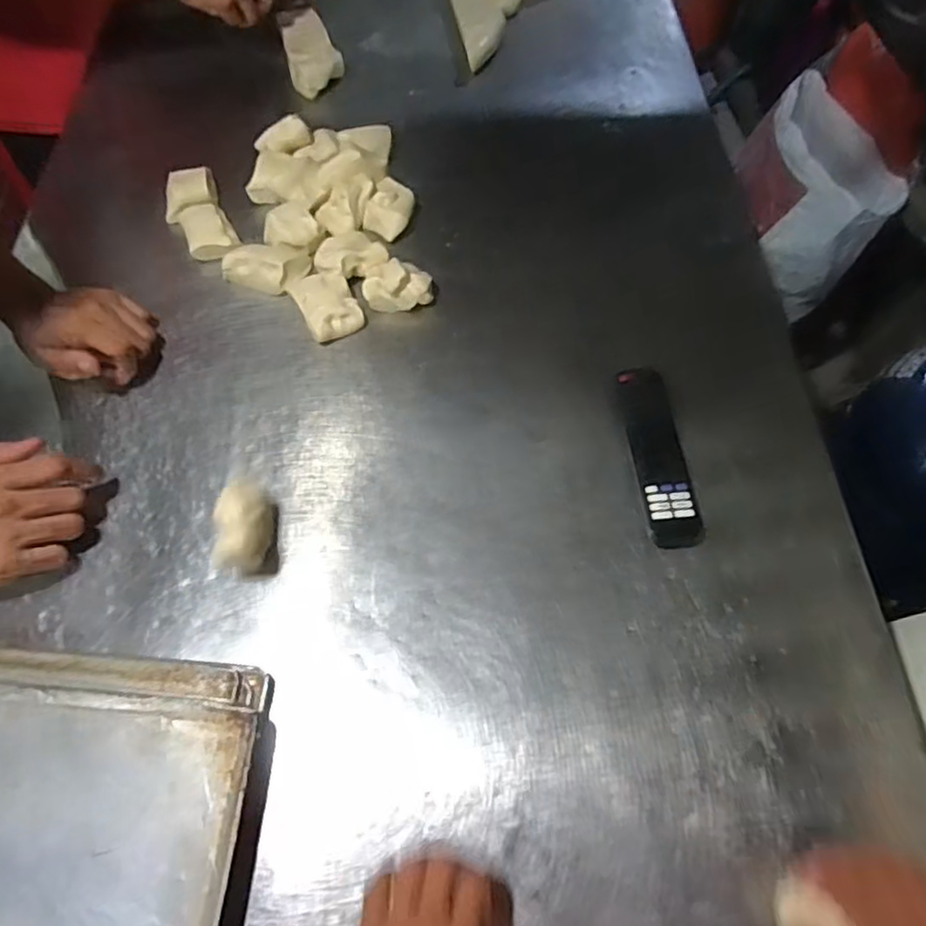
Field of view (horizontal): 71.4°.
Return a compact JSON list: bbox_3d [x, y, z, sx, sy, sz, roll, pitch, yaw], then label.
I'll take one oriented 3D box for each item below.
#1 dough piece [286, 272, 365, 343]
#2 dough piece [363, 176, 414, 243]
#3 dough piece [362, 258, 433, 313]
[{"bbox_3d":[-0.144,-0.169,0.685,0.057,0.025,0.084,-28,65,-15],"label":"dough piece"},{"bbox_3d":[-0.084,-0.292,0.741,0.048,0.028,0.069,15,62,7],"label":"dough piece"},{"bbox_3d":[-0.069,-0.189,0.685,0.071,0.045,0.039,-1,61,-1],"label":"dough piece"}]

